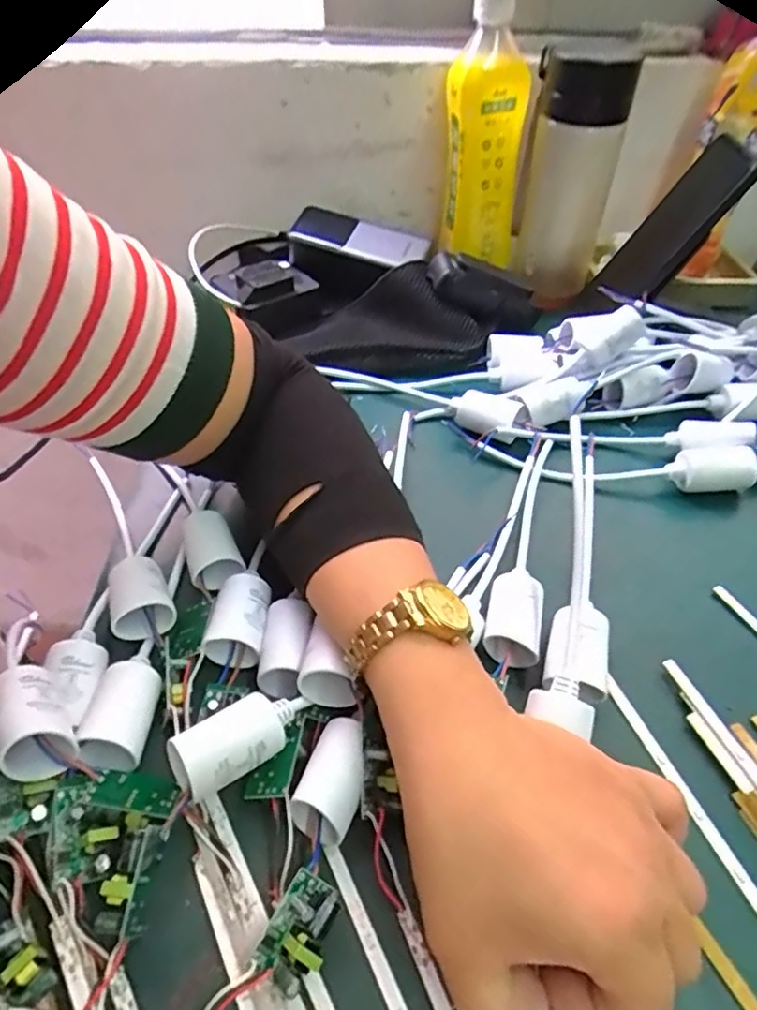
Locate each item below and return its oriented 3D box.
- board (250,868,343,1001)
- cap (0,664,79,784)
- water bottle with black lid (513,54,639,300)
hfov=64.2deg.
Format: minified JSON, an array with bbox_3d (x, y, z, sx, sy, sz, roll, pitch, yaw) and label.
[{"bbox_3d":[-0.029,0.158,0.223,0.023,0.021,0.034,22,49,22],"label":"board"},{"bbox_3d":[-0.144,0.090,0.250,0.029,0.031,0.042,-27,50,-24],"label":"cap"},{"bbox_3d":[0.160,-0.268,0.518,0.072,0.193,0.073,13,47,14],"label":"water bottle with black lid"}]

